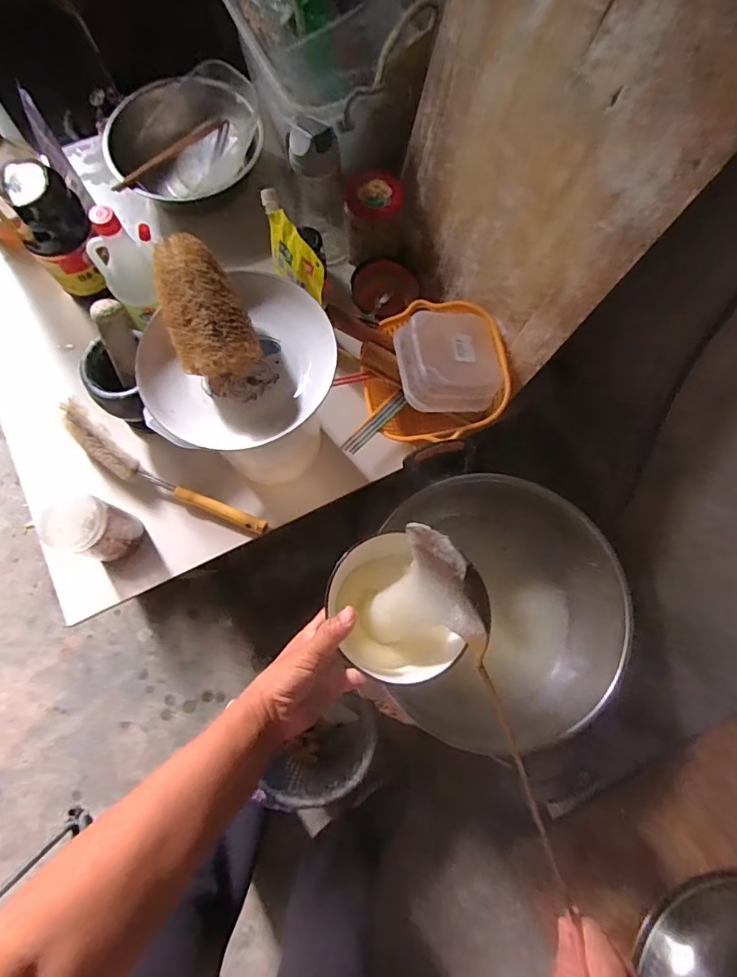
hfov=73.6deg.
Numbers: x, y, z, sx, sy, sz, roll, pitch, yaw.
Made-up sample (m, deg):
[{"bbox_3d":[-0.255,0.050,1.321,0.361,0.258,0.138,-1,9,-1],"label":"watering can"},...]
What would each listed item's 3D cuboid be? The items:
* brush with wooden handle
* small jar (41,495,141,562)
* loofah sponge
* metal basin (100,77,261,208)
[{"bbox_3d":[-0.292,-0.015,0.684,0.325,0.052,0.057,30,78,9],"label":"brush with wooden handle"},{"bbox_3d":[-0.348,0.052,0.632,0.066,0.106,0.069,0,75,1],"label":"small jar"},{"bbox_3d":[-0.159,-0.167,0.482,0.076,0.084,0.130,-23,76,-5],"label":"loofah sponge"},{"bbox_3d":[-0.300,-0.565,0.820,0.231,0.080,0.231,0,75,1],"label":"metal basin"}]

